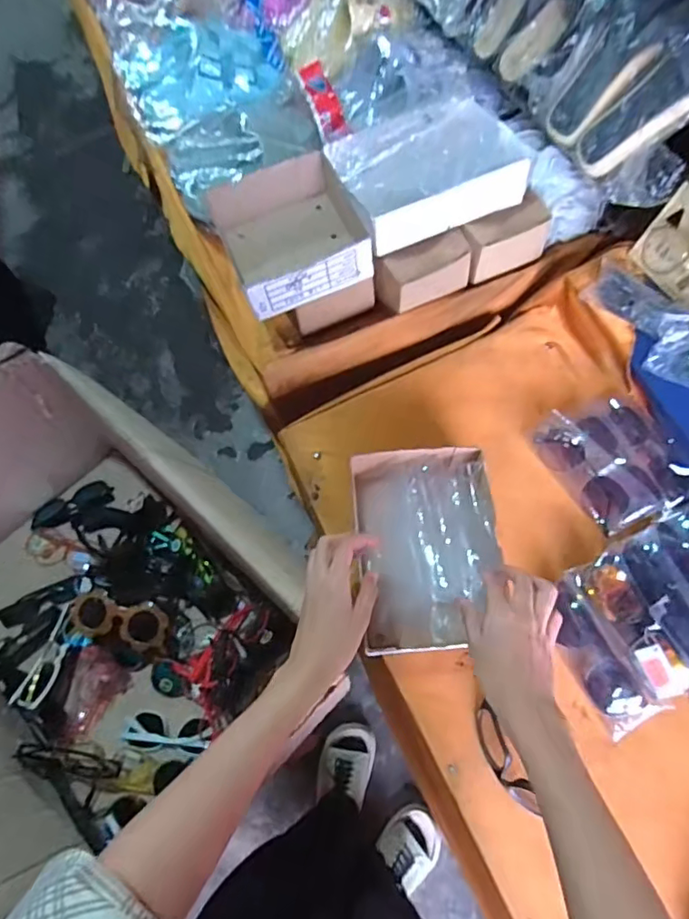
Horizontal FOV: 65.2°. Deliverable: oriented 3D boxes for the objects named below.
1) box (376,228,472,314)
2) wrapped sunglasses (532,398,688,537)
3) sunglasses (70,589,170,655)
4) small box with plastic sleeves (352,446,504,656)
[{"bbox_3d":[0.102,-0.239,0.692,0.119,0.060,0.044,-22,66,-7],"label":"box"},{"bbox_3d":[0.315,-0.002,0.627,0.129,0.043,0.162,-29,67,-9],"label":"wrapped sunglasses"},{"bbox_3d":[-0.297,0.214,0.715,0.138,0.047,0.057,10,67,8],"label":"sunglasses"},{"bbox_3d":[0.087,0.091,0.573,0.140,0.053,0.207,-5,65,1],"label":"small box with plastic sleeves"}]

